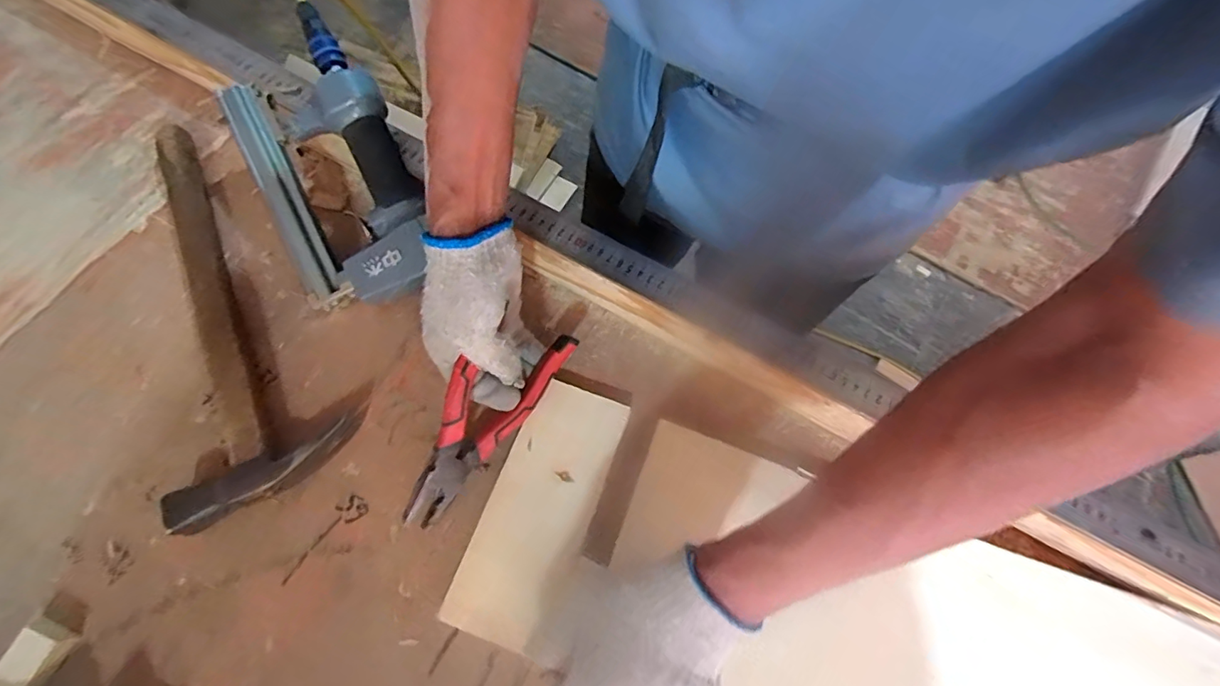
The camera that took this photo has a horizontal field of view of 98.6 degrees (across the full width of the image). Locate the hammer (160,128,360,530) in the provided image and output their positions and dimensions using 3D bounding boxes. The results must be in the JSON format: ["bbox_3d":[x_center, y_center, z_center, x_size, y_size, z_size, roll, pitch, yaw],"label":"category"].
[{"bbox_3d":[-0.353,-0.046,0.471,0.160,0.035,0.388,-24,73,-9],"label":"hammer"}]

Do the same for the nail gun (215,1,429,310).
[{"bbox_3d":[-0.242,-0.153,0.468,0.141,0.052,0.257,-28,88,8],"label":"nail gun"}]

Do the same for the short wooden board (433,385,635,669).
[{"bbox_3d":[-0.053,0.125,0.419,0.084,0.012,0.189,19,71,5],"label":"short wooden board"}]

